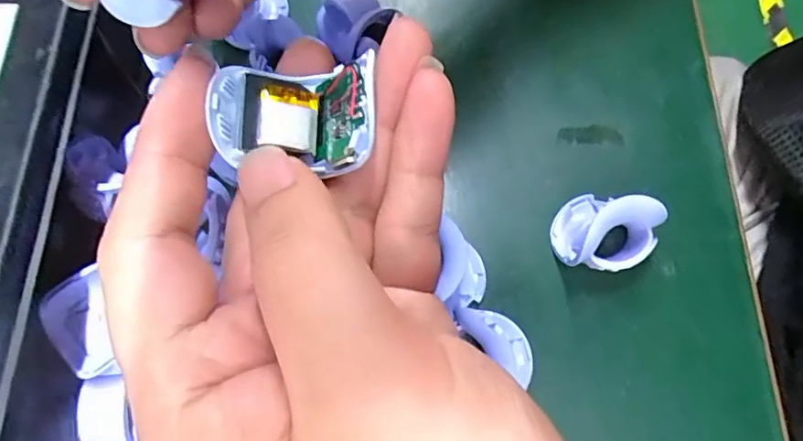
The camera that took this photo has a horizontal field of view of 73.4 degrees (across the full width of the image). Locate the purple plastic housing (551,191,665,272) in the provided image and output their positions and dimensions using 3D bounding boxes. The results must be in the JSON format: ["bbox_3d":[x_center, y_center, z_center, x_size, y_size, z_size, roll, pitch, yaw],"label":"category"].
[{"bbox_3d":[0.081,0.005,0.213,0.039,0.016,0.033,4,72,2],"label":"purple plastic housing"}]

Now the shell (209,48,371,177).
[{"bbox_3d":[-0.026,-0.028,0.135,0.039,0.014,0.027,3,71,1],"label":"shell"}]

